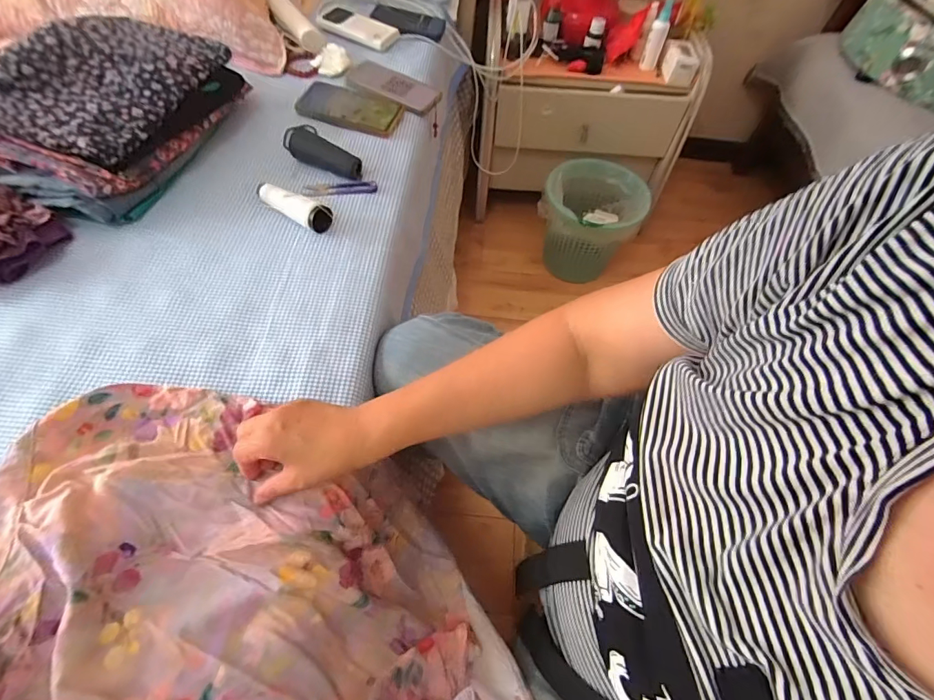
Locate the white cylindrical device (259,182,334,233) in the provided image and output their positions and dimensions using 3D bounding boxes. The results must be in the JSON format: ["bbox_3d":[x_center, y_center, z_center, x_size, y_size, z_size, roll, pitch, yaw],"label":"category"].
[{"bbox_3d":[-0.230,-0.187,0.566,0.119,0.031,0.026,27,58,13],"label":"white cylindrical device"}]

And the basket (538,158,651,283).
[{"bbox_3d":[0.305,-0.327,1.130,0.214,0.239,0.215,2,58,-3],"label":"basket"}]

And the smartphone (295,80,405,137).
[{"bbox_3d":[-0.191,-0.398,0.715,0.161,0.010,0.084,17,68,3],"label":"smartphone"}]

